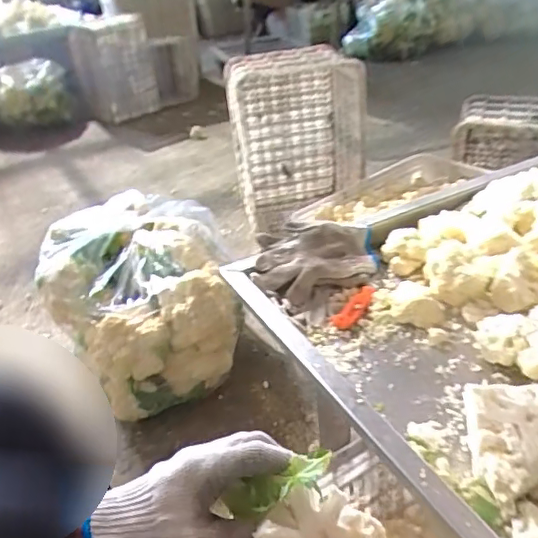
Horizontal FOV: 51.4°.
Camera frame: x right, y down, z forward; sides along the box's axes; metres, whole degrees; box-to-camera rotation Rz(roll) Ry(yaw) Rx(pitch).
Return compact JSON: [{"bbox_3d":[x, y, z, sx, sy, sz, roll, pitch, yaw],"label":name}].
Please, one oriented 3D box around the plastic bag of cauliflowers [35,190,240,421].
[{"bbox_3d":[-0.279,0.045,1.253,0.396,0.277,0.461,-18,34,-18],"label":"plastic bag of cauliflowers"}]

